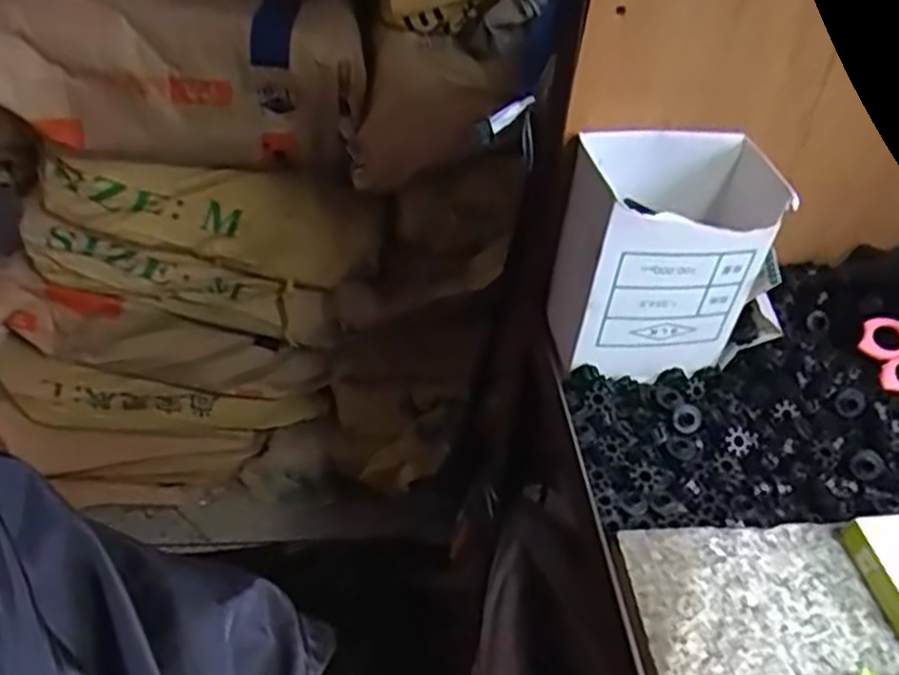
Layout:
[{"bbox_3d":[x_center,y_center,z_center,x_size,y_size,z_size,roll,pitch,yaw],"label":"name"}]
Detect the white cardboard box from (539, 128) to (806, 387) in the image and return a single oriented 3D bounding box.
[{"bbox_3d":[0.152,-0.054,0.518,0.141,0.143,0.084,0,41,-4],"label":"white cardboard box"}]

